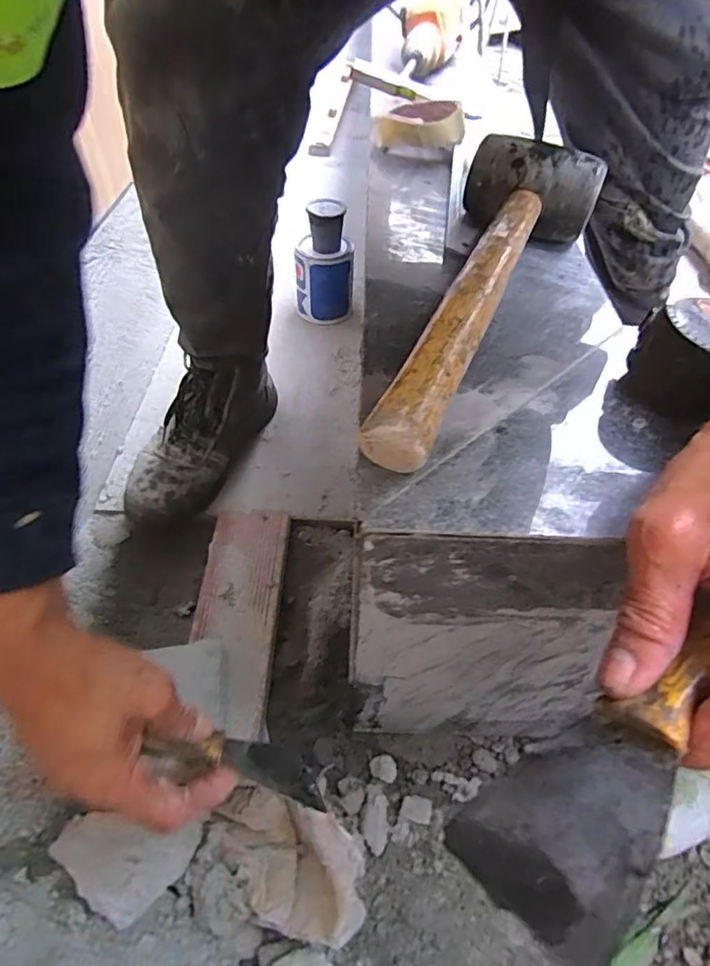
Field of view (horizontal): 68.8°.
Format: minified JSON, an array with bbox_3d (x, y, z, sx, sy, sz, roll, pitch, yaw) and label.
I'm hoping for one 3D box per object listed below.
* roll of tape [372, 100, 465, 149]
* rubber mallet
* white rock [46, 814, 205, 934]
[{"bbox_3d":[0.069,-0.376,0.543,0.087,0.034,0.066,13,50,6],"label":"roll of tape"},{"bbox_3d":[0.081,-0.128,0.322,0.093,0.062,0.311,21,51,13],"label":"rubber mallet"},{"bbox_3d":[-0.185,0.299,0.405,0.112,0.021,0.070,5,50,-1],"label":"white rock"}]

